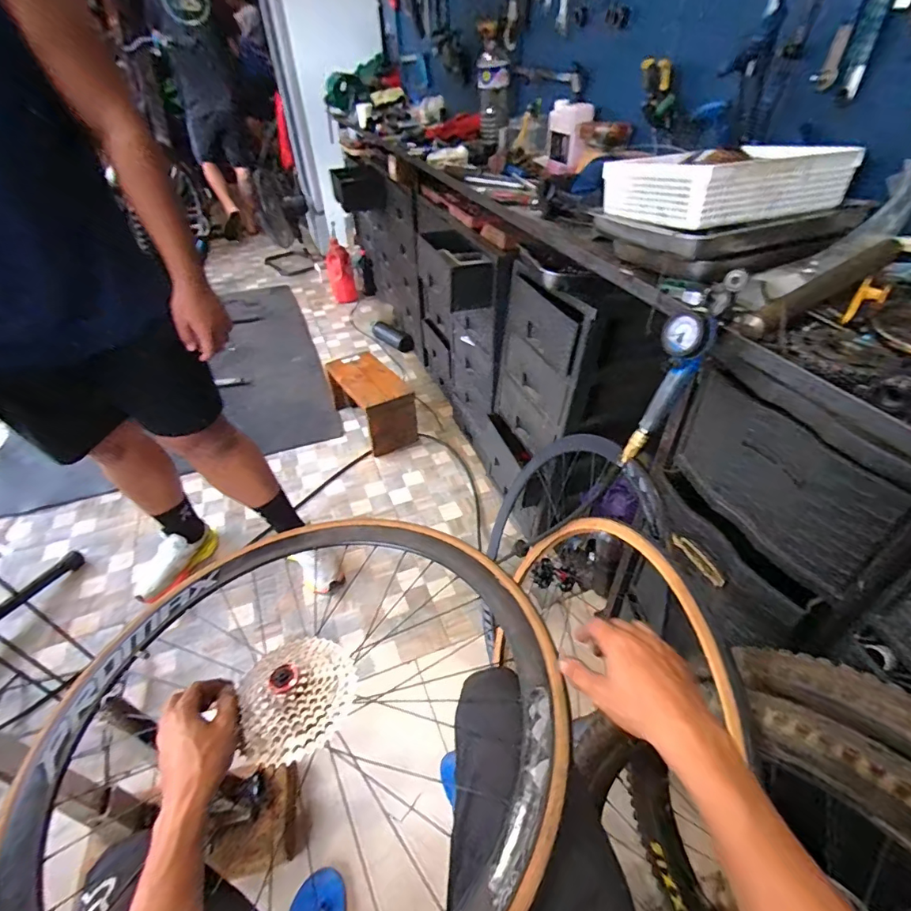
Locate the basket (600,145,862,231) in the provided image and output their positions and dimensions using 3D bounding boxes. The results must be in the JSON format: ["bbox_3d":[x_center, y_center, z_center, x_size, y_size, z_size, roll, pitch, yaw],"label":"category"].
[{"bbox_3d":[0.450,-0.466,0.815,0.313,0.090,0.224,-15,43,-15],"label":"basket"}]

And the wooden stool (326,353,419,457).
[{"bbox_3d":[-0.335,-0.223,1.910,0.193,0.223,0.420,-26,47,-26],"label":"wooden stool"}]

